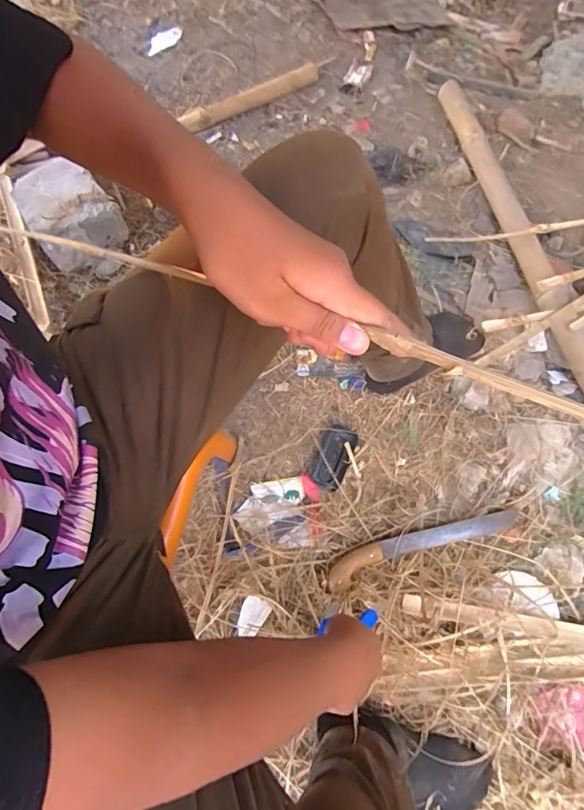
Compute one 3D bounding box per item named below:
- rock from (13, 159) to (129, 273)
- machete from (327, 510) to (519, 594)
[{"bbox_3d":[-0.427,-0.362,0.848,0.149,0.098,0.208,-37,75,-12],"label":"rock"},{"bbox_3d":[0.209,0.216,0.695,0.329,0.032,0.046,-18,72,-6],"label":"machete"}]

